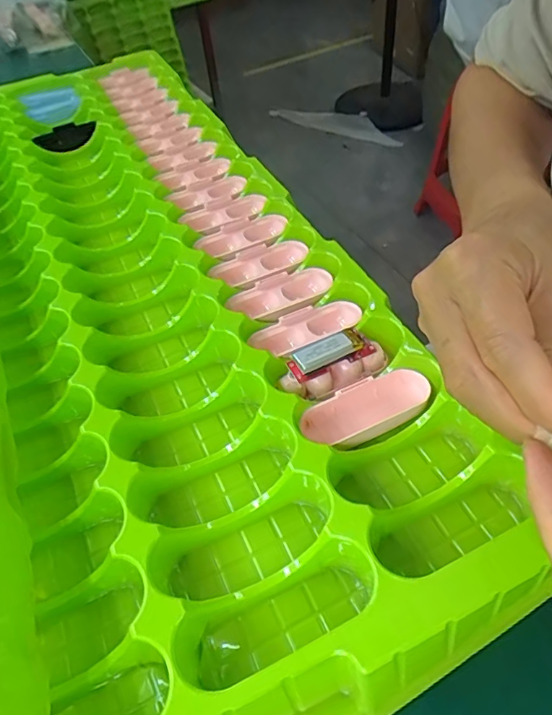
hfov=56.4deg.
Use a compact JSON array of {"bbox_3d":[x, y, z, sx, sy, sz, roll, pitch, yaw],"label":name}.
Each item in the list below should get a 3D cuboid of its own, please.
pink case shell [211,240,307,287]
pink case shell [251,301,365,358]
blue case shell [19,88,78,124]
[{"bbox_3d":[-0.009,-0.057,0.311,0.058,0.012,0.025,-26,52,-15],"label":"pink case shell"},{"bbox_3d":[0.017,-0.015,0.275,0.060,0.010,0.022,-23,51,-13],"label":"pink case shell"},{"bbox_3d":[-0.204,-0.231,0.473,0.048,0.012,0.045,-25,52,-15],"label":"blue case shell"}]

